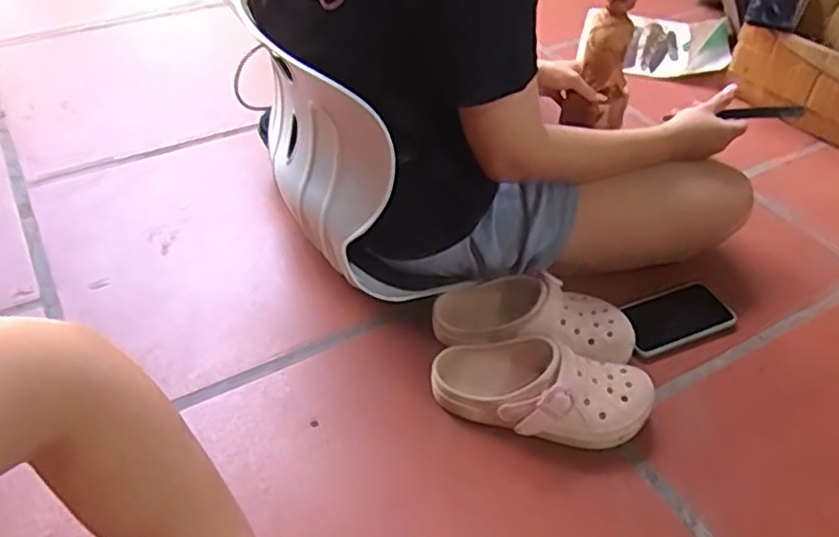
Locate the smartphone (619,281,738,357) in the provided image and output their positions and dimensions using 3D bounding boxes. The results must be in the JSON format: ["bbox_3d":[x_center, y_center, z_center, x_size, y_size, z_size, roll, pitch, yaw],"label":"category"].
[{"bbox_3d":[0.334,0.064,0.918,0.150,0.017,0.084,-15,47,-16],"label":"smartphone"}]

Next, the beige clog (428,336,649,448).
[{"bbox_3d":[0.139,0.133,0.784,0.247,0.091,0.105,4,44,3],"label":"beige clog"}]

